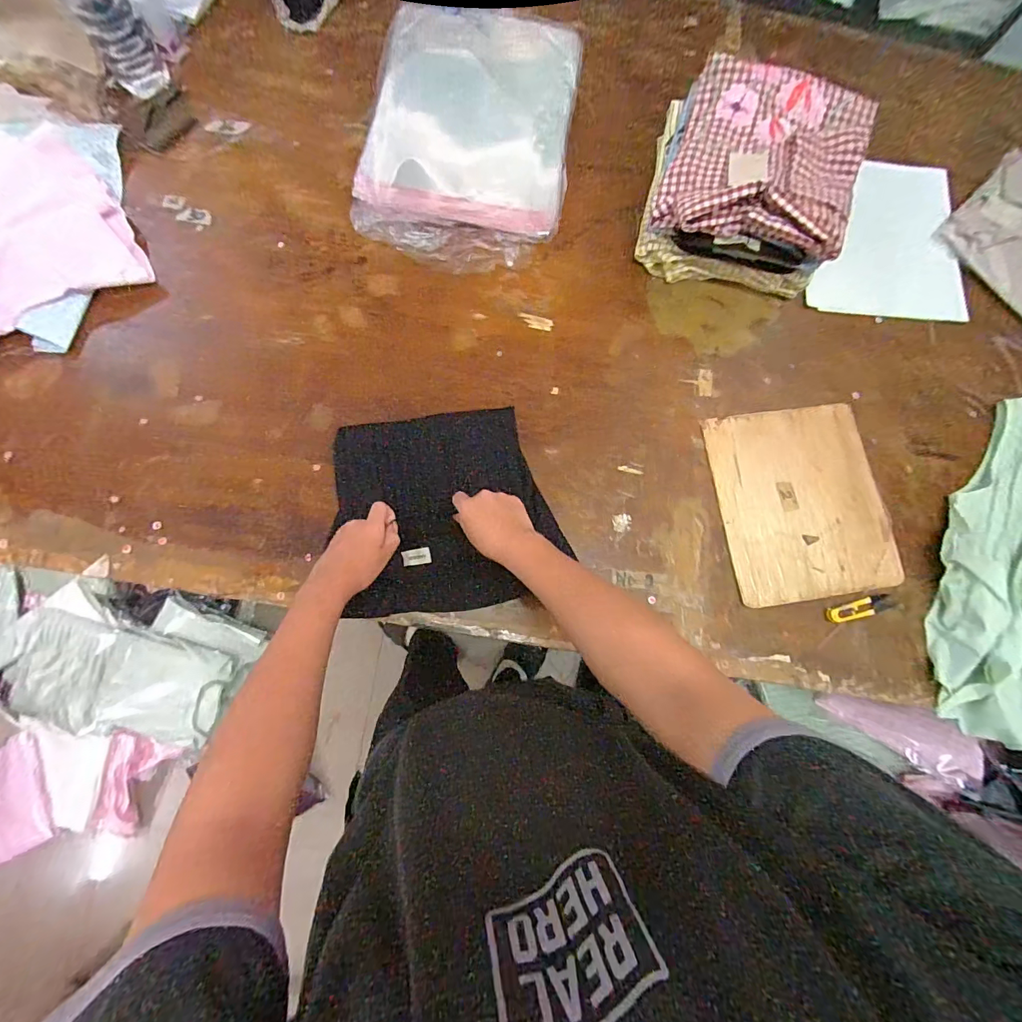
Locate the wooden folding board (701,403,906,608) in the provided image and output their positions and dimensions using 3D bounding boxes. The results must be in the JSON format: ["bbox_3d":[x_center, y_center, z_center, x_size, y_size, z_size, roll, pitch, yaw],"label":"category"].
[{"bbox_3d":[0.433,-0.015,0.653,0.246,0.012,0.284,-8,81,-3],"label":"wooden folding board"}]

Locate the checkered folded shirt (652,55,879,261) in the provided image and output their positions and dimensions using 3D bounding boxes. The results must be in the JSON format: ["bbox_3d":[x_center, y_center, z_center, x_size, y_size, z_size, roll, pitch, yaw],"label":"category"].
[{"bbox_3d":[0.362,-0.496,0.618,0.256,0.053,0.269,20,79,0],"label":"checkered folded shirt"}]

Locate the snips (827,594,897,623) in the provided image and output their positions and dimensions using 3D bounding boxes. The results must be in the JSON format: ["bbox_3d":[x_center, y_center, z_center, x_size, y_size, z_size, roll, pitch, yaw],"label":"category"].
[{"bbox_3d":[0.502,0.141,0.628,0.099,0.009,0.025,-14,81,-5],"label":"snips"}]

